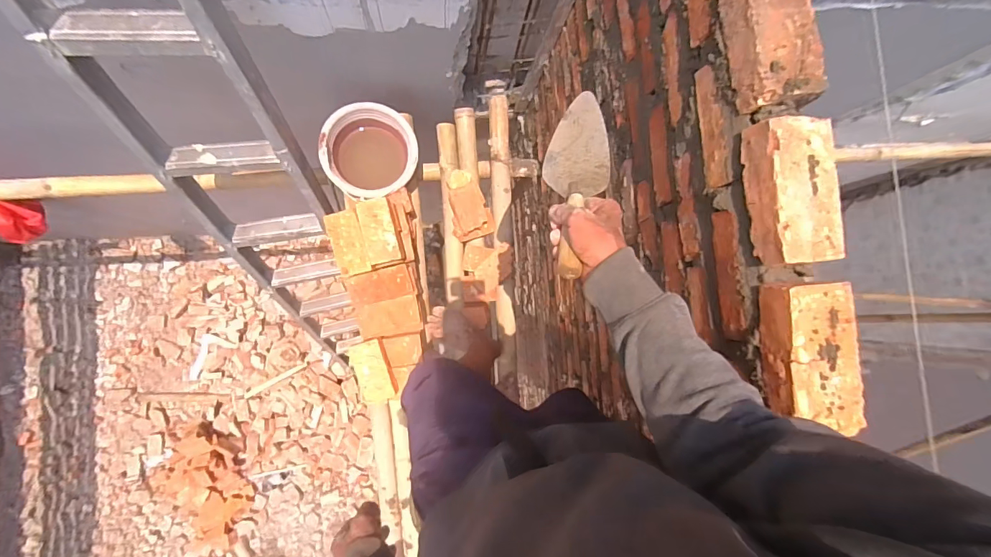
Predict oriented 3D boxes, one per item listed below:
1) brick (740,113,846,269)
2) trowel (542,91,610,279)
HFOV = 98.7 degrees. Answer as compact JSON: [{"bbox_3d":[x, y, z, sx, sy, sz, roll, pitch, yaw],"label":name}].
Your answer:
[{"bbox_3d":[0.317,-0.091,0.453,0.078,0.037,0.151,-5,88,-7],"label":"brick"},{"bbox_3d":[0.114,-0.128,0.589,0.092,0.063,0.307,15,59,-6],"label":"trowel"}]

